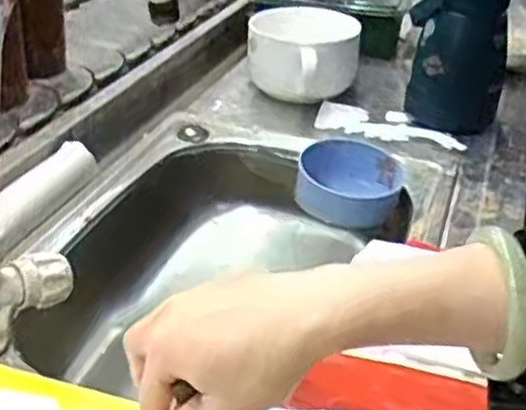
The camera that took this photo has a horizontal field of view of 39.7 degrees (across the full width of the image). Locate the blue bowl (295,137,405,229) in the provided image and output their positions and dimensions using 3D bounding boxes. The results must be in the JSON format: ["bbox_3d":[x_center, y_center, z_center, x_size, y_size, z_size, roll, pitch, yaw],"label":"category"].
[{"bbox_3d":[0.091,-0.020,0.778,0.107,0.053,0.115,4,32,-2],"label":"blue bowl"}]

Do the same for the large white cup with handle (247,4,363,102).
[{"bbox_3d":[0.052,-0.189,0.953,0.142,0.095,0.145,4,32,-2],"label":"large white cup with handle"}]

